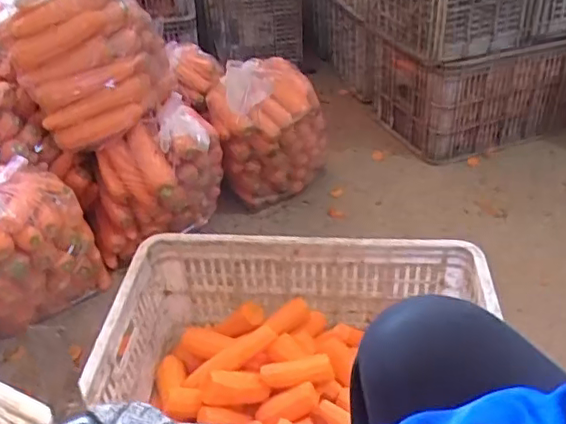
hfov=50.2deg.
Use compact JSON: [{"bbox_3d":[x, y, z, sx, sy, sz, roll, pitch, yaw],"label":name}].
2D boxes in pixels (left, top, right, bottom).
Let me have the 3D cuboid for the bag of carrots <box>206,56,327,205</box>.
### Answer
[{"bbox_3d":[-0.028,-0.179,1.405,0.270,0.294,0.229,-5,37,-4],"label":"bag of carrots"}]

